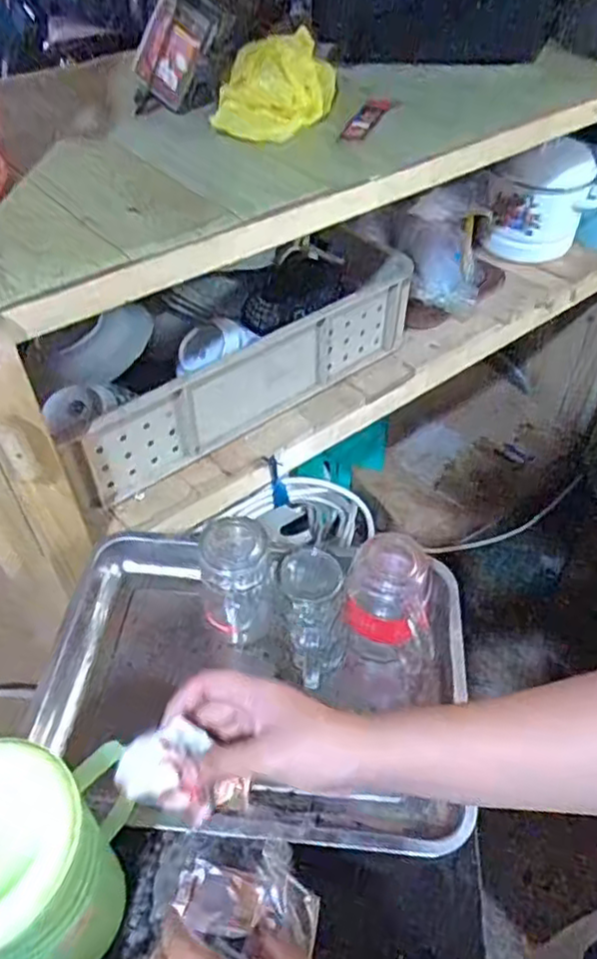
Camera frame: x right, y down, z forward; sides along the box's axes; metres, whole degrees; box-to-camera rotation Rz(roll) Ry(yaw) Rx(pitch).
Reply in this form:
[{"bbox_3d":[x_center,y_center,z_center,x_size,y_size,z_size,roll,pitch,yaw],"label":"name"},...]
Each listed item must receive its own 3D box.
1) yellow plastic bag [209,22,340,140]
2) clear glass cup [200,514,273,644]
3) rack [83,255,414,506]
[{"bbox_3d":[-0.025,-0.482,0.799,0.104,0.082,0.142,22,51,17],"label":"yellow plastic bag"},{"bbox_3d":[-0.061,0.101,0.644,0.060,0.122,0.070,-8,49,-9],"label":"clear glass cup"},{"bbox_3d":[-0.036,-0.141,0.892,0.542,0.127,0.049,-34,57,-28],"label":"rack"}]

